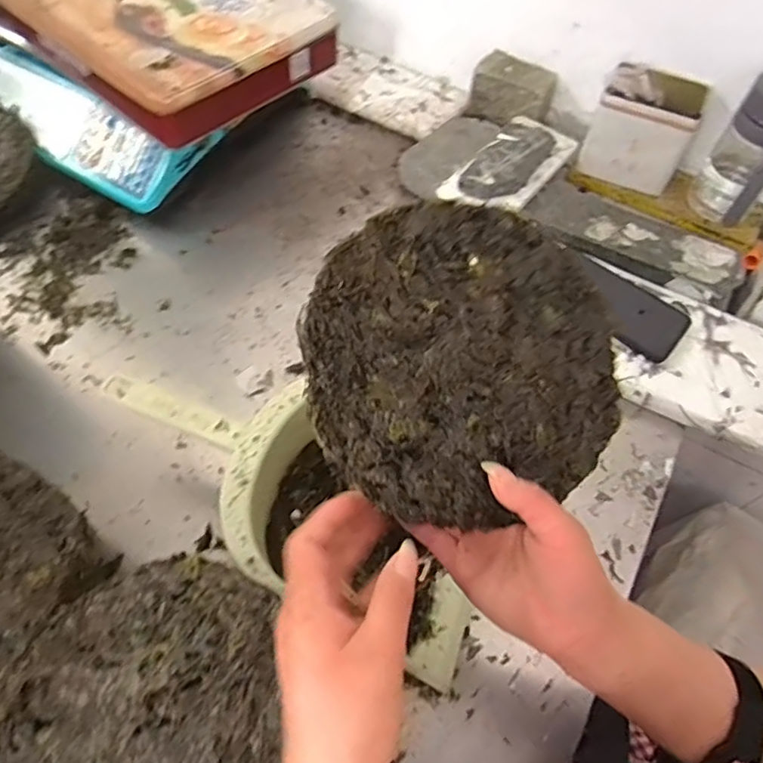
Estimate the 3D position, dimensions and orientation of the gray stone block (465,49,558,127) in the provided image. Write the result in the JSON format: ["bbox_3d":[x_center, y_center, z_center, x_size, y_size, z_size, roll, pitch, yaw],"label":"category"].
[{"bbox_3d":[0.180,-0.401,0.806,0.106,0.066,0.058,24,59,11],"label":"gray stone block"}]

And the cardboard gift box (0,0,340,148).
[{"bbox_3d":[-0.277,-0.455,0.727,0.368,0.070,0.275,36,62,18],"label":"cardboard gift box"}]

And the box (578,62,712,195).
[{"bbox_3d":[0.323,-0.317,0.723,0.114,0.101,0.077,24,59,12],"label":"box"}]

